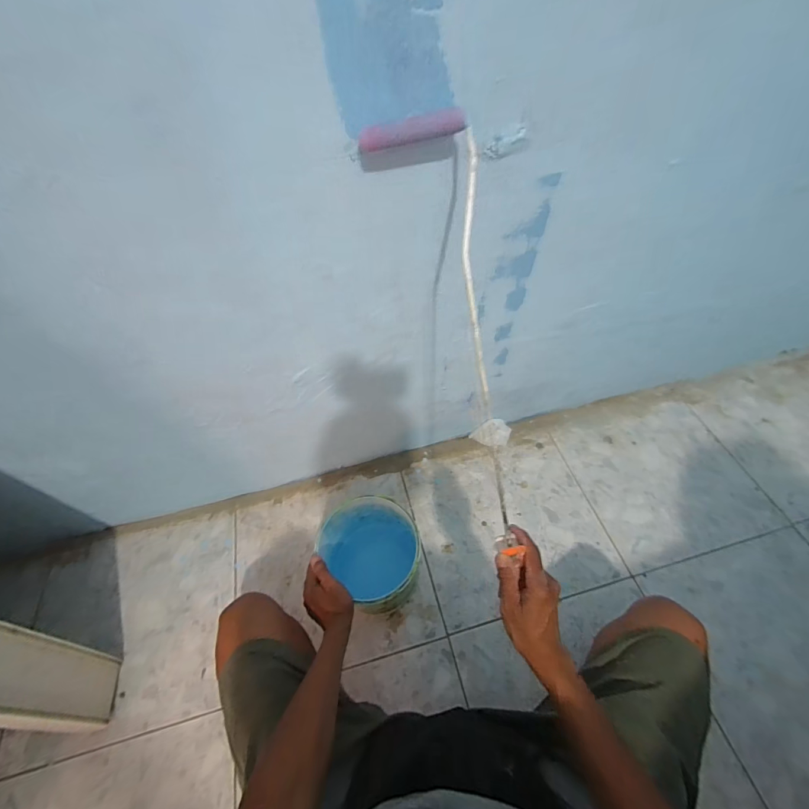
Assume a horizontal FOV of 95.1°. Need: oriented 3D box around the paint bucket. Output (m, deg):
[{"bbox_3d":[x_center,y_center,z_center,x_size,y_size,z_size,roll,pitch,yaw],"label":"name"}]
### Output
[{"bbox_3d":[-0.055,0.295,0.725,0.164,0.199,0.176,-1,57,1],"label":"paint bucket"}]

